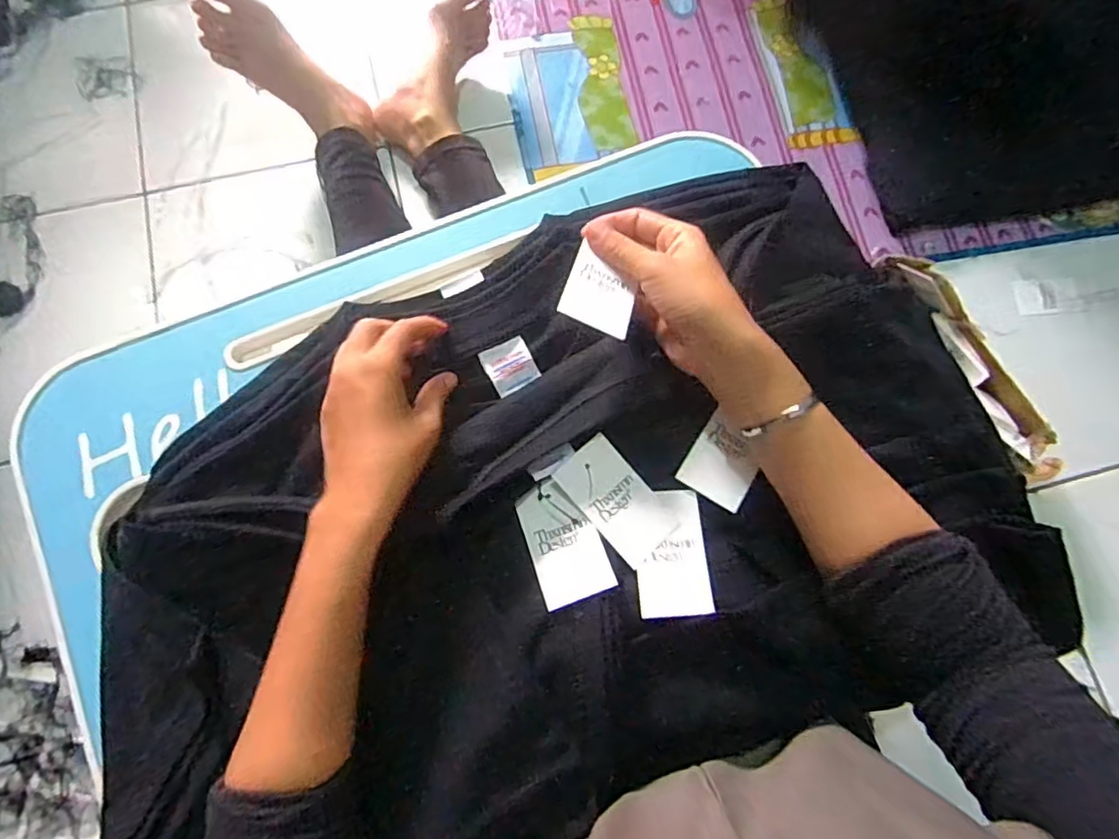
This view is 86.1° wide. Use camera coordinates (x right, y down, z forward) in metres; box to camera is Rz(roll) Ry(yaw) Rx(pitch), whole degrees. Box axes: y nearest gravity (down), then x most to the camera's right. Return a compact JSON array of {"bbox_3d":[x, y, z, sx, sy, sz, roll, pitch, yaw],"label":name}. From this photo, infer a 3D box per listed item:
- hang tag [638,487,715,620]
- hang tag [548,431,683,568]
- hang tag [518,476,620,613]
[{"bbox_3d":[0.072,0.086,0.389,0.047,0.004,0.079,-3,70,-4],"label":"hang tag"},{"bbox_3d":[0.038,0.052,0.390,0.045,0.004,0.079,-40,87,-18],"label":"hang tag"},{"bbox_3d":[0.003,0.077,0.380,0.045,0.005,0.075,-19,73,-3],"label":"hang tag"}]

